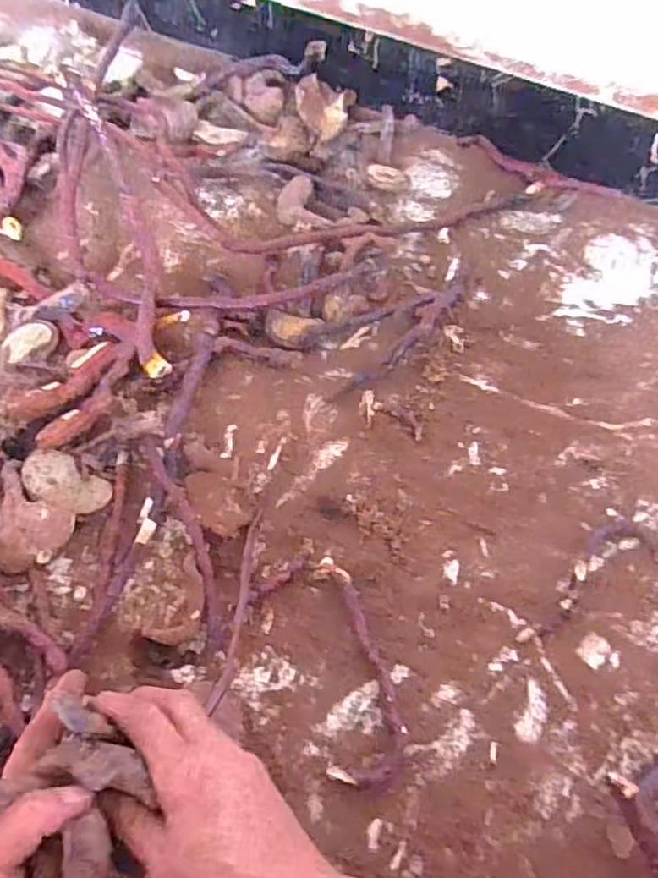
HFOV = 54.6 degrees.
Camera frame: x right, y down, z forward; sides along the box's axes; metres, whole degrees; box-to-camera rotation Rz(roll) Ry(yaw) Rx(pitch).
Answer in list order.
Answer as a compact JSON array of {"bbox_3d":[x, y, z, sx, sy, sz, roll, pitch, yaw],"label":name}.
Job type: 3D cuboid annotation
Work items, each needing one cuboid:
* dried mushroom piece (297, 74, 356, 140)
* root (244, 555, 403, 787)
[{"bbox_3d":[-0.008,-0.380,0.737,0.064,0.026,0.086,12,64,6],"label":"dried mushroom piece"},{"bbox_3d":[0.006,0.169,0.480,0.075,0.016,0.174,-25,66,-12],"label":"root"}]

